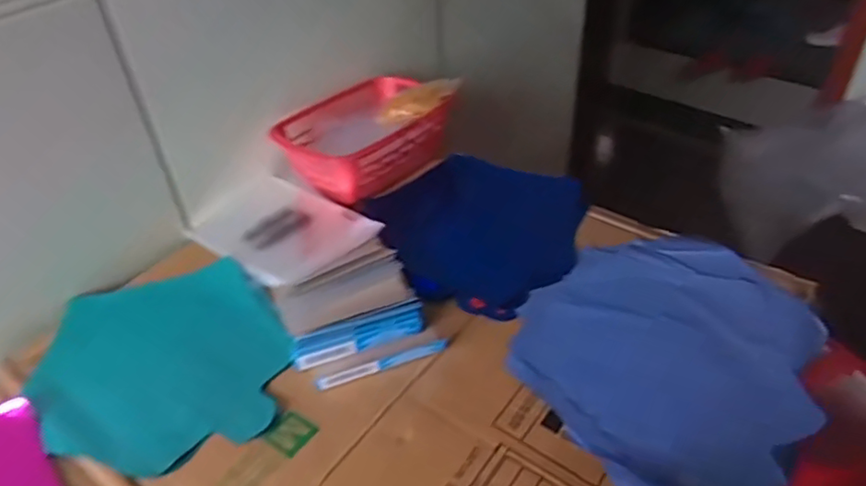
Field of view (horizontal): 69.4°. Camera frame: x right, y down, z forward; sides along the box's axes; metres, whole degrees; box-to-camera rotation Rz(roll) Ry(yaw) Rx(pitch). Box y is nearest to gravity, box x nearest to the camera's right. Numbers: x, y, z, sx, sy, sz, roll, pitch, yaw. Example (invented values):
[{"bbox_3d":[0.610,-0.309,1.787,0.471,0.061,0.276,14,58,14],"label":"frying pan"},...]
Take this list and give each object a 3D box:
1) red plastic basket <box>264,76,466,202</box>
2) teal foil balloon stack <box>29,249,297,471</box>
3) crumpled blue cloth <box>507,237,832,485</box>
[{"bbox_3d":[-0.083,-0.140,0.780,0.227,0.068,0.158,-29,47,-28],"label":"red plastic basket"},{"bbox_3d":[-0.237,0.099,0.550,0.201,0.011,0.214,-19,43,-19],"label":"teal foil balloon stack"},{"bbox_3d":[0.211,0.090,0.558,0.237,0.017,0.289,26,48,30],"label":"crumpled blue cloth"}]

